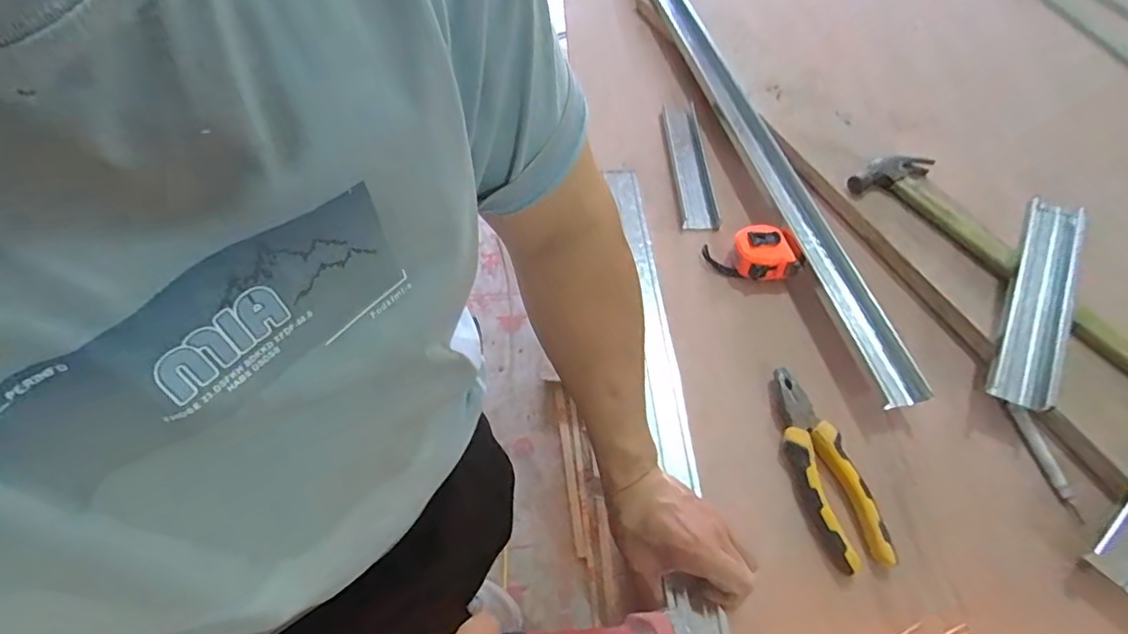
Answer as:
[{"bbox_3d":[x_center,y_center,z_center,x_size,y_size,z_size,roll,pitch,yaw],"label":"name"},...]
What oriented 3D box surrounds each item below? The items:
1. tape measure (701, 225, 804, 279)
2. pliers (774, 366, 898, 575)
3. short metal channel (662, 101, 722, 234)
[{"bbox_3d":[0.231,-0.077,0.687,0.111,0.047,0.064,2,56,2],"label":"tape measure"},{"bbox_3d":[0.249,0.142,0.545,0.058,0.027,0.198,-11,57,-7],"label":"pliers"},{"bbox_3d":[0.178,-0.217,0.801,0.053,0.031,0.249,-1,52,-2],"label":"short metal channel"}]

